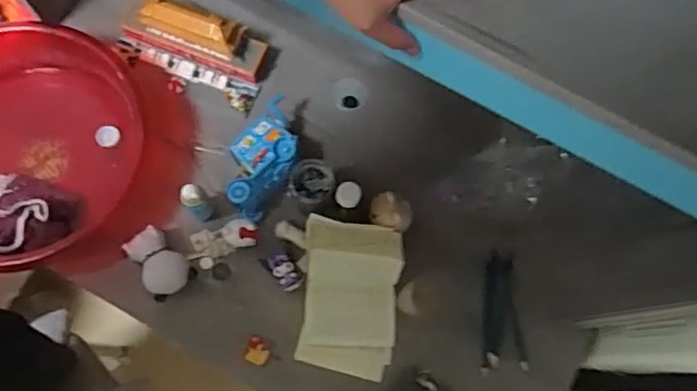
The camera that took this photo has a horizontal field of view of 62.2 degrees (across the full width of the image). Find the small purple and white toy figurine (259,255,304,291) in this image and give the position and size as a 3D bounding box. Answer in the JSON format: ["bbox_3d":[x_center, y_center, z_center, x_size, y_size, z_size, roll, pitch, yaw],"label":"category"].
[{"bbox_3d":[-0.093,0.108,0.837,0.035,0.030,0.064,-36,79,-13],"label":"small purple and white toy figurine"}]

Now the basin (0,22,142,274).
[{"bbox_3d":[-0.515,-0.074,0.832,0.369,0.111,0.340,1,74,-4],"label":"basin"}]

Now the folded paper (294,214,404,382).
[{"bbox_3d":[0.002,0.145,0.805,0.137,0.088,0.204,6,74,-2],"label":"folded paper"}]

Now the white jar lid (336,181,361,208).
[{"bbox_3d":[0.000,0.000,0.754,0.033,0.007,0.033,1,100,4],"label":"white jar lid"}]

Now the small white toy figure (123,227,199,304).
[{"bbox_3d":[-0.265,0.096,0.813,0.066,0.055,0.095,-36,79,-13],"label":"small white toy figure"}]

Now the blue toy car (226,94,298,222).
[{"bbox_3d":[-0.127,-0.058,0.862,0.091,0.069,0.175,34,74,6],"label":"blue toy car"}]

